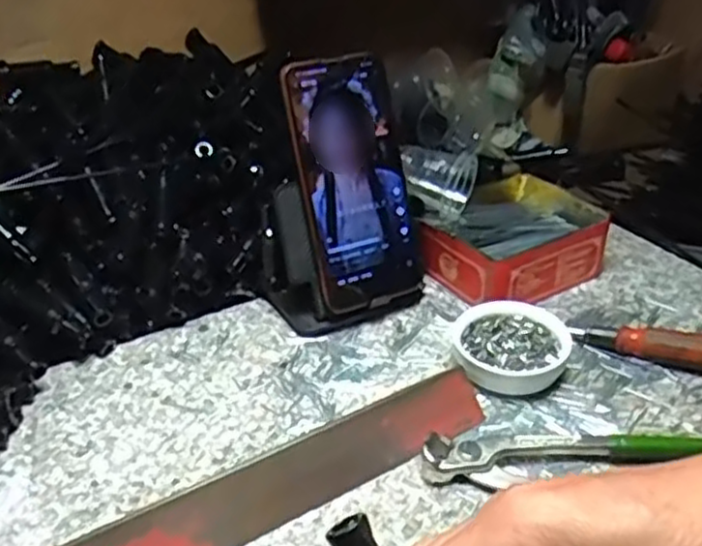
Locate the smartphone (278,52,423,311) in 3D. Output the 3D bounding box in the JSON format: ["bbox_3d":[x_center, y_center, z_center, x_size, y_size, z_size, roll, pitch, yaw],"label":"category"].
[{"bbox_3d":[0.001,-0.062,0.511,0.079,0.164,0.009,-15,10,-21],"label":"smartphone"}]

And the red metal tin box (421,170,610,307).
[{"bbox_3d":[0.121,-0.026,0.581,0.132,0.046,0.113,-22,37,-29],"label":"red metal tin box"}]

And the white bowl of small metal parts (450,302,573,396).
[{"bbox_3d":[0.101,0.050,0.481,0.071,0.028,0.064,4,33,9],"label":"white bowl of small metal parts"}]

